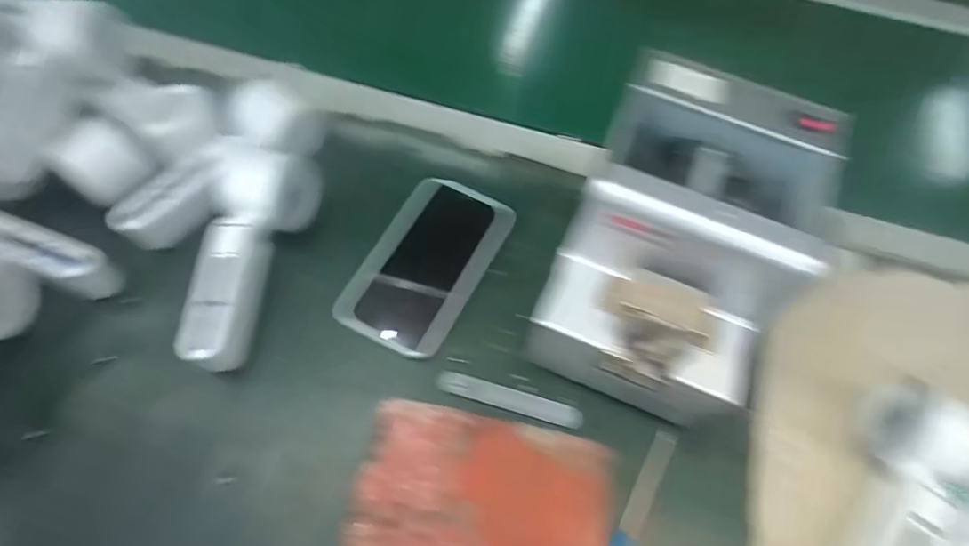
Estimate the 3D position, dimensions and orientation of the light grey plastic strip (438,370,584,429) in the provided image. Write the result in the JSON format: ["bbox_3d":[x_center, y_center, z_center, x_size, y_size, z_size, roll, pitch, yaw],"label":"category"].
[{"bbox_3d":[0.018,0.089,0.366,0.101,0.006,0.016,15,62,6],"label":"light grey plastic strip"}]

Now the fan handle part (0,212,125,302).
[{"bbox_3d":[-0.302,-0.015,0.354,0.098,0.023,0.032,26,67,-10],"label":"fan handle part"}]

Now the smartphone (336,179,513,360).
[{"bbox_3d":[-0.043,-0.009,0.404,0.084,0.008,0.146,26,64,11],"label":"smartphone"}]

